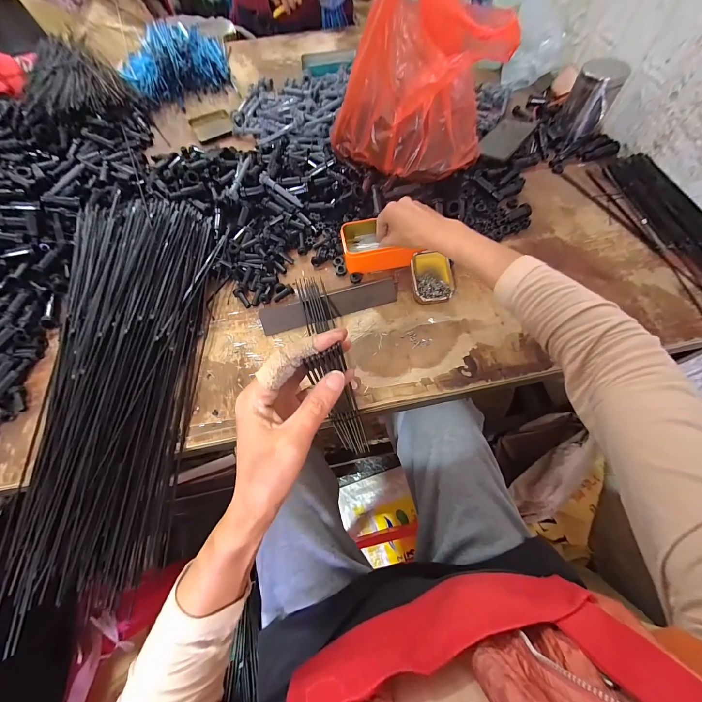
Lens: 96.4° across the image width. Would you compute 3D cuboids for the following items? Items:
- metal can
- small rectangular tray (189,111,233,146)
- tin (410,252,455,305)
[{"bbox_3d":[0.455,-0.478,0.604,0.075,0.114,0.075,-1,63,2],"label":"metal can"},{"bbox_3d":[-0.325,-0.528,0.739,0.090,0.016,0.091,-26,65,-10],"label":"small rectangular tray"},{"bbox_3d":[0.132,-0.121,0.516,0.064,0.025,0.086,-7,63,-1],"label":"tin"}]

